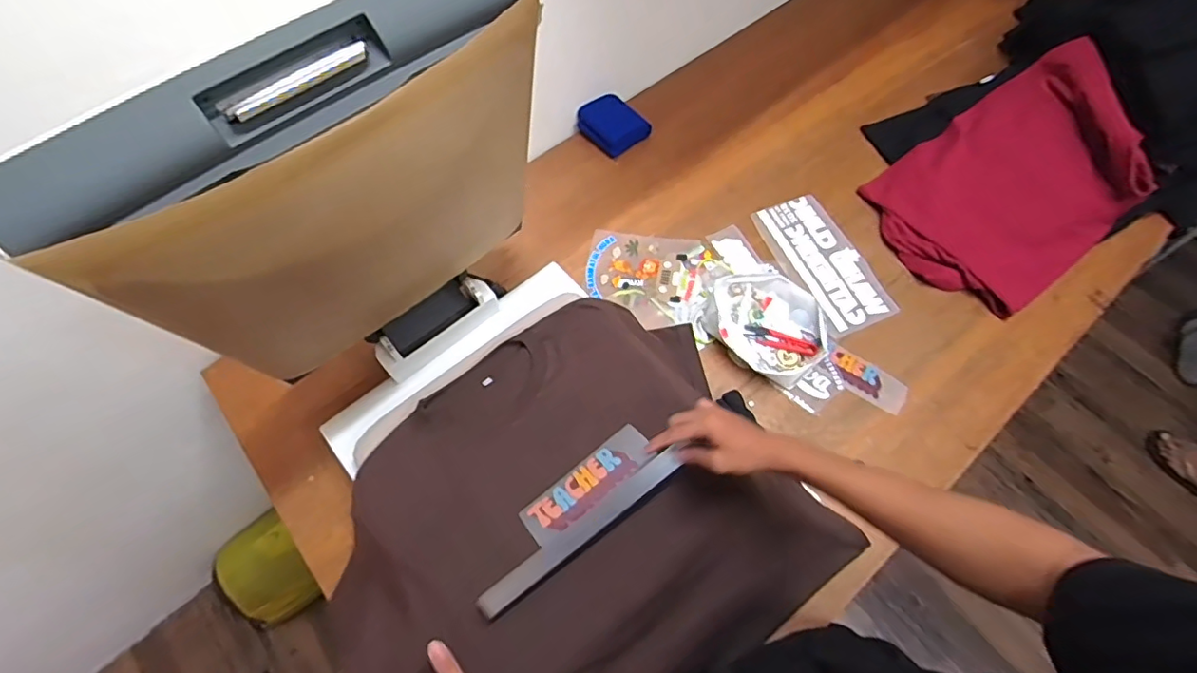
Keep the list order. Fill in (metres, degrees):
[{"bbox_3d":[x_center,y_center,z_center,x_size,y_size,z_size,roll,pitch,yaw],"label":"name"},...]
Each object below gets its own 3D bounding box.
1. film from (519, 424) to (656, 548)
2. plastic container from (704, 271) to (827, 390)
[{"bbox_3d":[-0.012,0.187,0.694,0.181,0.007,0.055,-37,70,-17],"label":"film"},{"bbox_3d":[0.271,-0.023,0.880,0.165,0.047,0.195,-39,70,-15],"label":"plastic container"}]

